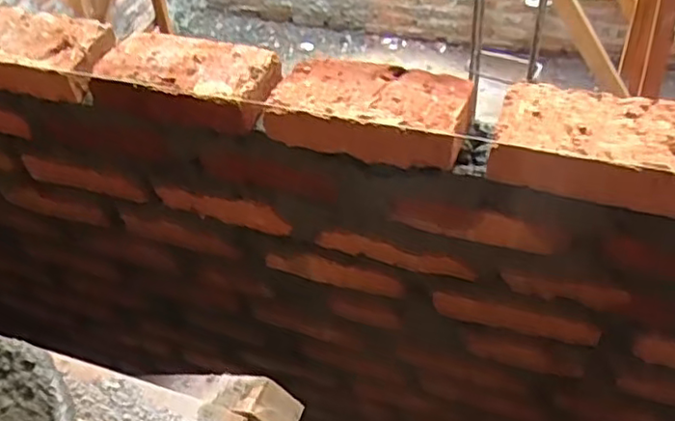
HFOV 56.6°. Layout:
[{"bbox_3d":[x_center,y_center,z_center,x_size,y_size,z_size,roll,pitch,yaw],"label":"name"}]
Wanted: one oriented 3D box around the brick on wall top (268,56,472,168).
[{"bbox_3d":[0.037,-0.107,0.639,0.202,0.047,0.099,12,51,17],"label":"brick on wall top"}]

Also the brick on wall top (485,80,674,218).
[{"bbox_3d":[0.250,-0.062,0.578,0.198,0.049,0.103,11,50,16],"label":"brick on wall top"}]

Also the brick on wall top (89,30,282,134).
[{"bbox_3d":[-0.161,-0.150,0.706,0.213,0.048,0.104,15,52,19],"label":"brick on wall top"}]

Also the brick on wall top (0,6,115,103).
[{"bbox_3d":[-0.368,-0.196,0.767,0.227,0.055,0.100,12,51,17],"label":"brick on wall top"}]

